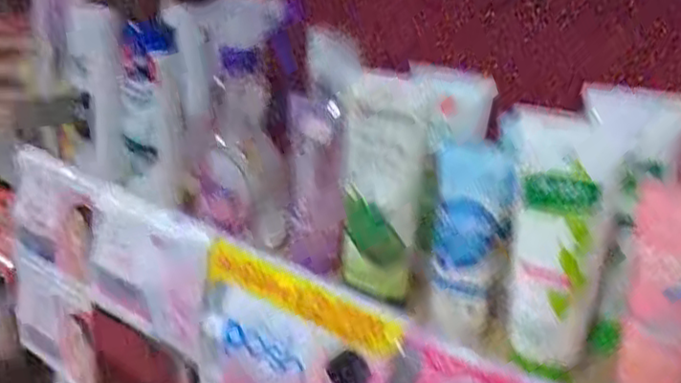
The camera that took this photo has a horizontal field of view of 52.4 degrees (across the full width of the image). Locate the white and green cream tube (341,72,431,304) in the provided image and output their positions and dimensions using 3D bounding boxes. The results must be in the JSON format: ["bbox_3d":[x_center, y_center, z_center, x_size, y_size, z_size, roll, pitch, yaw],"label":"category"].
[{"bbox_3d":[0.027,-0.002,0.467,0.062,0.150,0.020,20,26,36],"label":"white and green cream tube"}]

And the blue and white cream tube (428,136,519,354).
[{"bbox_3d":[0.080,0.037,0.434,0.047,0.129,0.035,8,21,10],"label":"blue and white cream tube"}]

